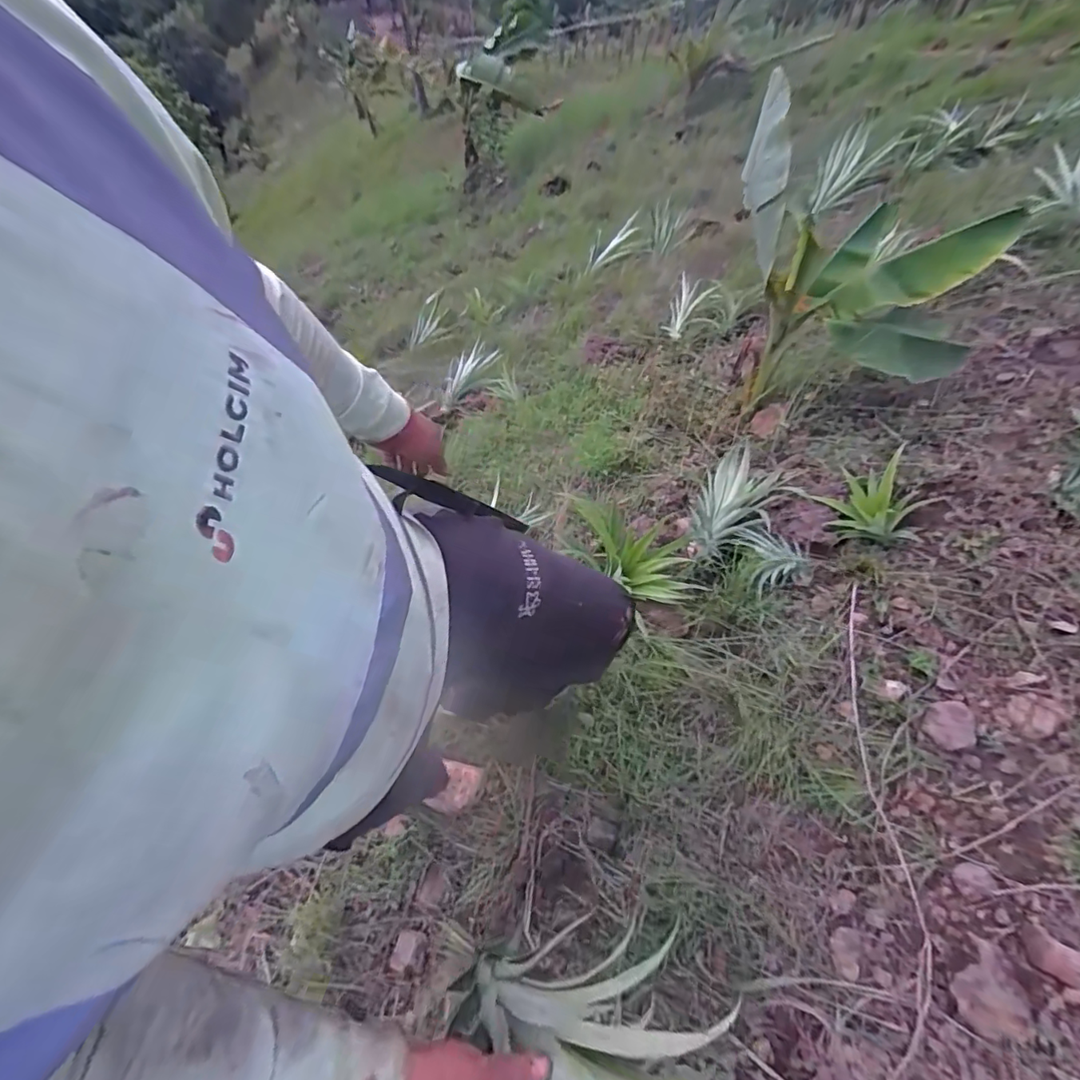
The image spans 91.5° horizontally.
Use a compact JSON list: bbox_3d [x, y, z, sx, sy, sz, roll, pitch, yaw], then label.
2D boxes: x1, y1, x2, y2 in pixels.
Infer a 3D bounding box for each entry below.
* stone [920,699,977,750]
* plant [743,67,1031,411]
[{"bbox_3d":[0.721,0.326,0.926,0.065,0.048,0.078,-11,61,-5],"label":"stone"},{"bbox_3d":[0.795,-0.701,1.350,0.638,0.646,0.355,21,63,12],"label":"plant"}]

